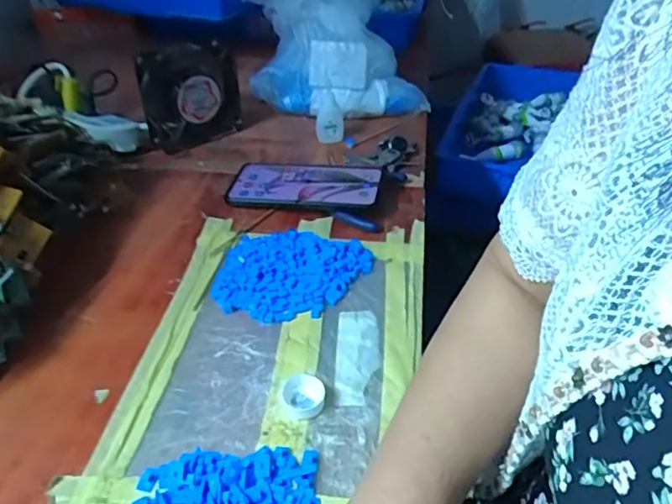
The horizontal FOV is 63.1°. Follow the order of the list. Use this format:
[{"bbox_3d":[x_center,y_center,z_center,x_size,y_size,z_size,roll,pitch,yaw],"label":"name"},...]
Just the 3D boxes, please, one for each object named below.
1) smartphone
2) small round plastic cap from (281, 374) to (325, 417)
[{"bbox_3d":[-0.037,-0.074,0.607,0.168,0.012,0.078,3,43,14],"label":"smartphone"},{"bbox_3d":[-0.023,0.103,0.392,0.030,0.012,0.030,-1,37,1],"label":"small round plastic cap"}]

